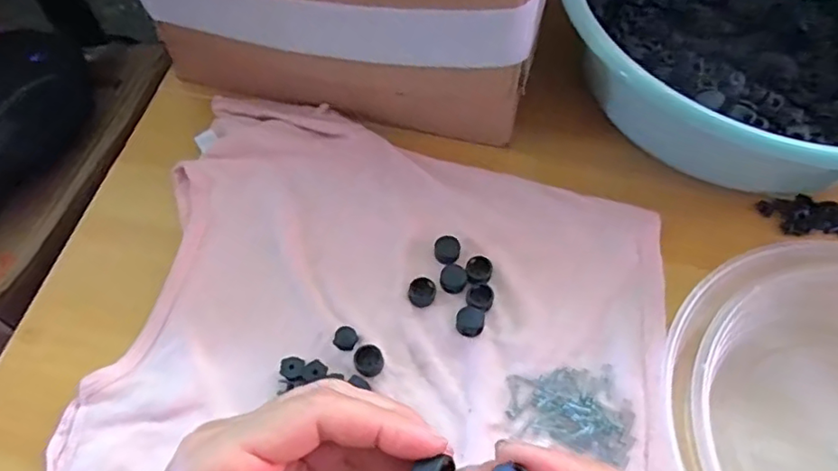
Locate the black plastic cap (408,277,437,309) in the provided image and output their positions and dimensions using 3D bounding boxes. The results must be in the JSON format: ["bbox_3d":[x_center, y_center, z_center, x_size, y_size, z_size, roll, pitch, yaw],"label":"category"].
[{"bbox_3d":[0.002,0.035,0.362,0.017,0.007,0.018,1,62,-2],"label":"black plastic cap"}]

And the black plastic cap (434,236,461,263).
[{"bbox_3d":[0.019,0.009,0.376,0.017,0.005,0.017,1,62,-2],"label":"black plastic cap"}]

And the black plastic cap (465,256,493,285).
[{"bbox_3d":[0.039,0.022,0.370,0.017,0.004,0.019,3,62,-1],"label":"black plastic cap"}]

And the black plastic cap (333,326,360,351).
[{"bbox_3d":[-0.044,0.063,0.347,0.014,0.007,0.014,1,62,-2],"label":"black plastic cap"}]

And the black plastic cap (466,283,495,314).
[{"bbox_3d":[0.039,0.039,0.361,0.017,0.005,0.018,1,62,-2],"label":"black plastic cap"}]

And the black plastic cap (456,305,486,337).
[{"bbox_3d":[0.032,0.053,0.353,0.017,0.006,0.017,1,62,-2],"label":"black plastic cap"}]

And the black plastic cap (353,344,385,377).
[{"bbox_3d":[-0.029,0.074,0.339,0.018,0.008,0.018,1,62,-2],"label":"black plastic cap"}]

